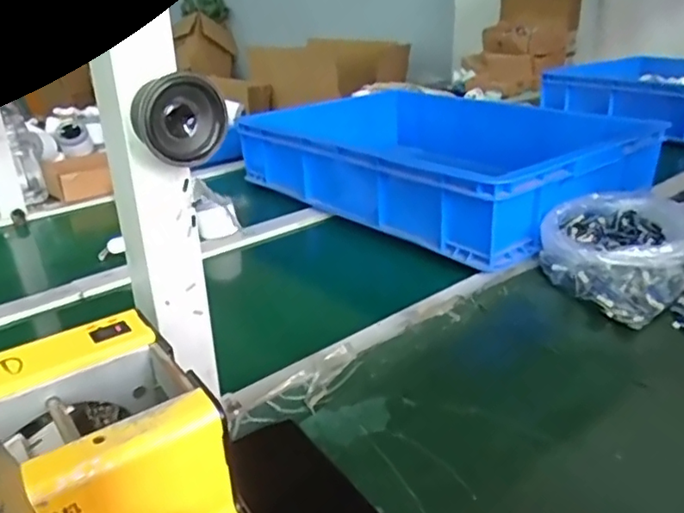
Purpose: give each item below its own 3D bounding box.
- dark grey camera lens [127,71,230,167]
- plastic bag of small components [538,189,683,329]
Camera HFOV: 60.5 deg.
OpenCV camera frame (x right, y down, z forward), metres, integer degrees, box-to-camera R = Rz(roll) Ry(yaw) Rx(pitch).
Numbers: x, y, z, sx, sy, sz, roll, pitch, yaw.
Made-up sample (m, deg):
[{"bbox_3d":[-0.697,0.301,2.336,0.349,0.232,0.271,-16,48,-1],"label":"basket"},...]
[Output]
[{"bbox_3d":[-0.097,-0.084,0.354,0.055,0.049,0.025,-12,27,-22],"label":"dark grey camera lens"},{"bbox_3d":[0.352,-0.010,0.716,0.243,0.070,0.169,-18,29,-31],"label":"plastic bag of small components"}]

